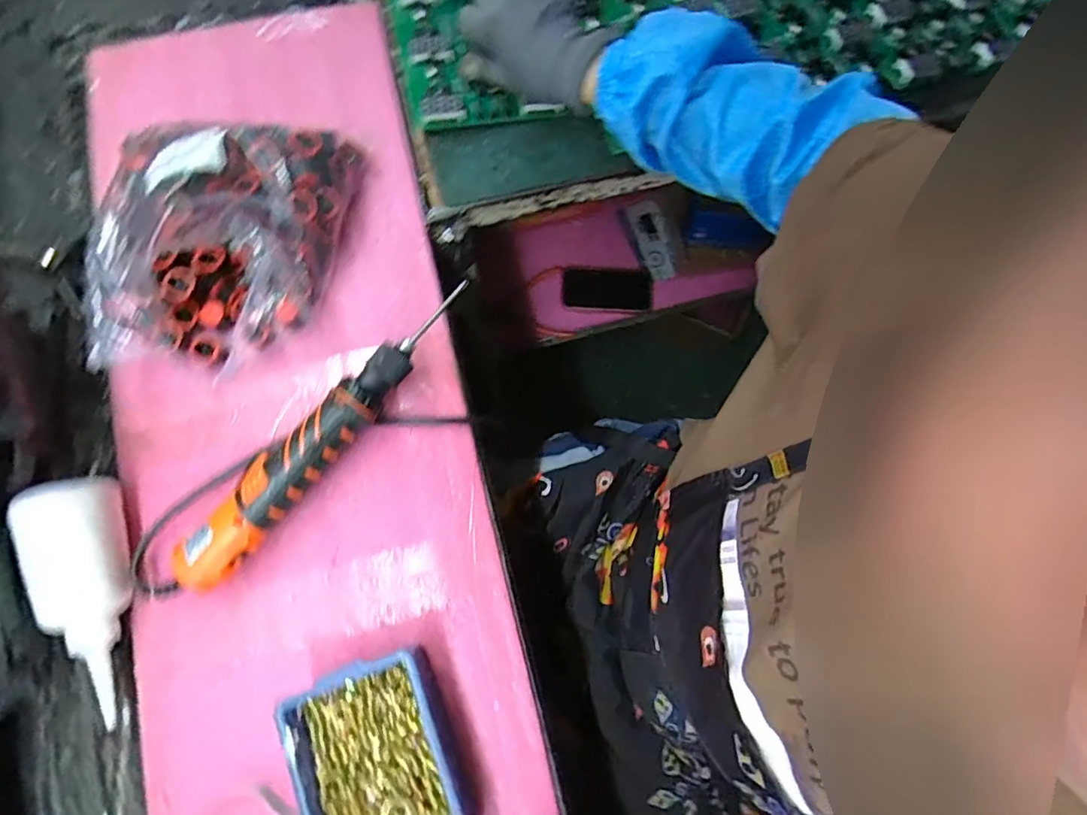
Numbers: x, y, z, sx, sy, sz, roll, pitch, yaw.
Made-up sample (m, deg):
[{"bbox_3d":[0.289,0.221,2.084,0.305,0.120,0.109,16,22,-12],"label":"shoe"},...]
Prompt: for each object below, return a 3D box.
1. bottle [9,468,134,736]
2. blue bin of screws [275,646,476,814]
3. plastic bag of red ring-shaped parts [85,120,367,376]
[{"bbox_3d":[-0.329,0.139,0.392,0.055,0.055,0.171,-19,80,-5],"label":"bottle"},{"bbox_3d":[-0.110,0.249,0.374,0.107,0.053,0.147,-26,80,-8],"label":"blue bin of screws"},{"bbox_3d":[-0.260,-0.139,0.431,0.164,0.089,0.209,9,79,1],"label":"plastic bag of red ring-shaped parts"}]

